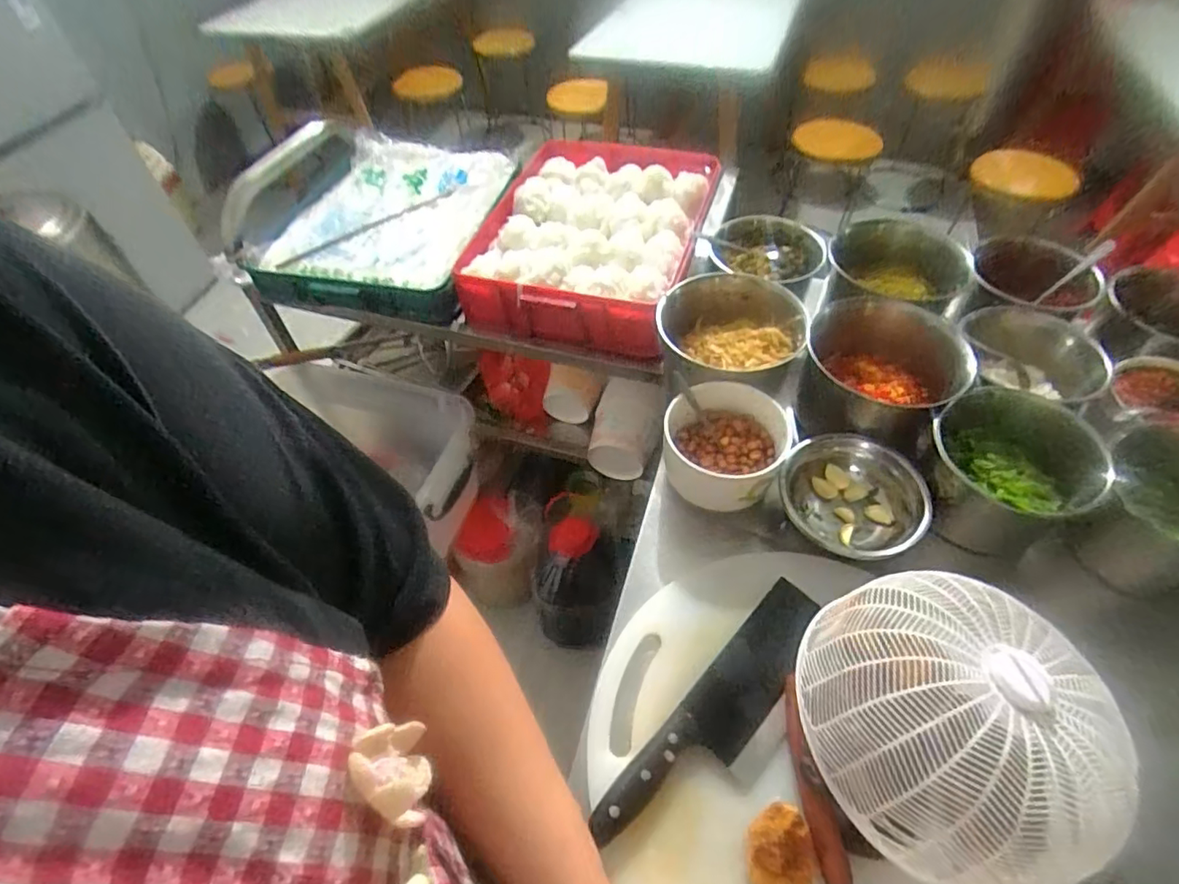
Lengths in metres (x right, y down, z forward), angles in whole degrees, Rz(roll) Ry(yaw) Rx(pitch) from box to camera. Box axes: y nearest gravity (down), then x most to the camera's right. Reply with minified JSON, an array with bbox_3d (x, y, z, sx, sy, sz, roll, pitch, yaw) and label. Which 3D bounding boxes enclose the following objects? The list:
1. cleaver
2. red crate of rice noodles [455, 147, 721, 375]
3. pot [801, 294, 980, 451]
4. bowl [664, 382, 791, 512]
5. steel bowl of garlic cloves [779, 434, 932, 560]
[{"bbox_3d":[0.119,0.241,0.524,0.063,0.023,0.287,34,60,27],"label":"cleaver"},{"bbox_3d":[0.007,-0.368,1.053,0.376,0.124,0.510,10,52,12],"label":"red crate of rice noodles"},{"bbox_3d":[0.345,-0.082,0.707,0.168,0.125,0.148,18,54,17],"label":"pot"},{"bbox_3d":[0.151,0.010,0.667,0.130,0.084,0.138,1,51,5],"label":"bowl"},{"bbox_3d":[0.279,0.066,0.630,0.140,0.071,0.136,-2,51,2],"label":"steel bowl of garlic cloves"}]

